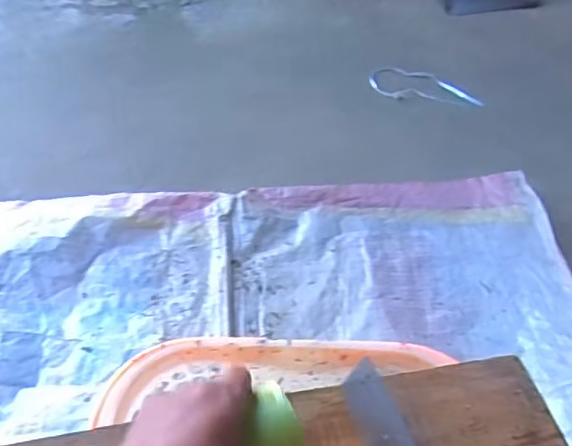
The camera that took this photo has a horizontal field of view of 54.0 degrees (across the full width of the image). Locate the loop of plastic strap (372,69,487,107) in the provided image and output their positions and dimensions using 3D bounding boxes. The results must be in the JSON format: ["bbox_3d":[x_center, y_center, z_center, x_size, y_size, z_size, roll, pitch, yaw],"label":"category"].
[{"bbox_3d":[0.344,-0.338,1.379,0.274,0.019,0.145,11,47,7],"label":"loop of plastic strap"}]

